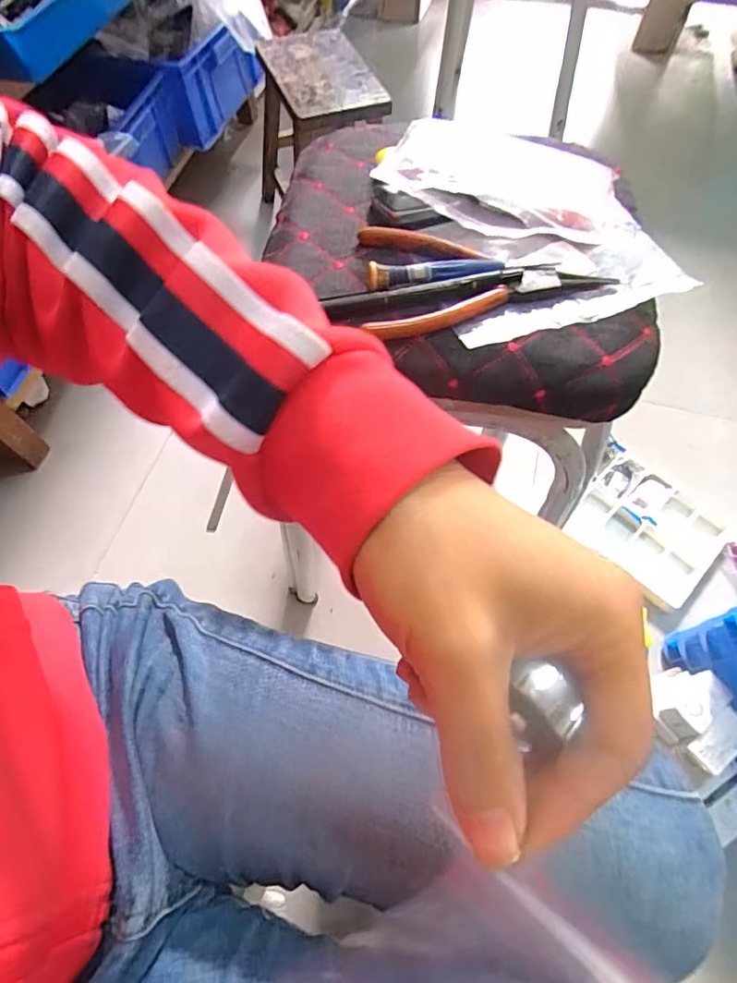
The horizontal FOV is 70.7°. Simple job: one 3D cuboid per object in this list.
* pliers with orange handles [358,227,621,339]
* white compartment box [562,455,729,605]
[{"bbox_3d":[0.075,-0.135,0.333,0.155,0.010,0.096,-2,62,-1],"label":"pliers with orange handles"},{"bbox_3d":[0.401,0.054,0.755,0.186,0.030,0.163,39,69,19],"label":"white compartment box"}]

